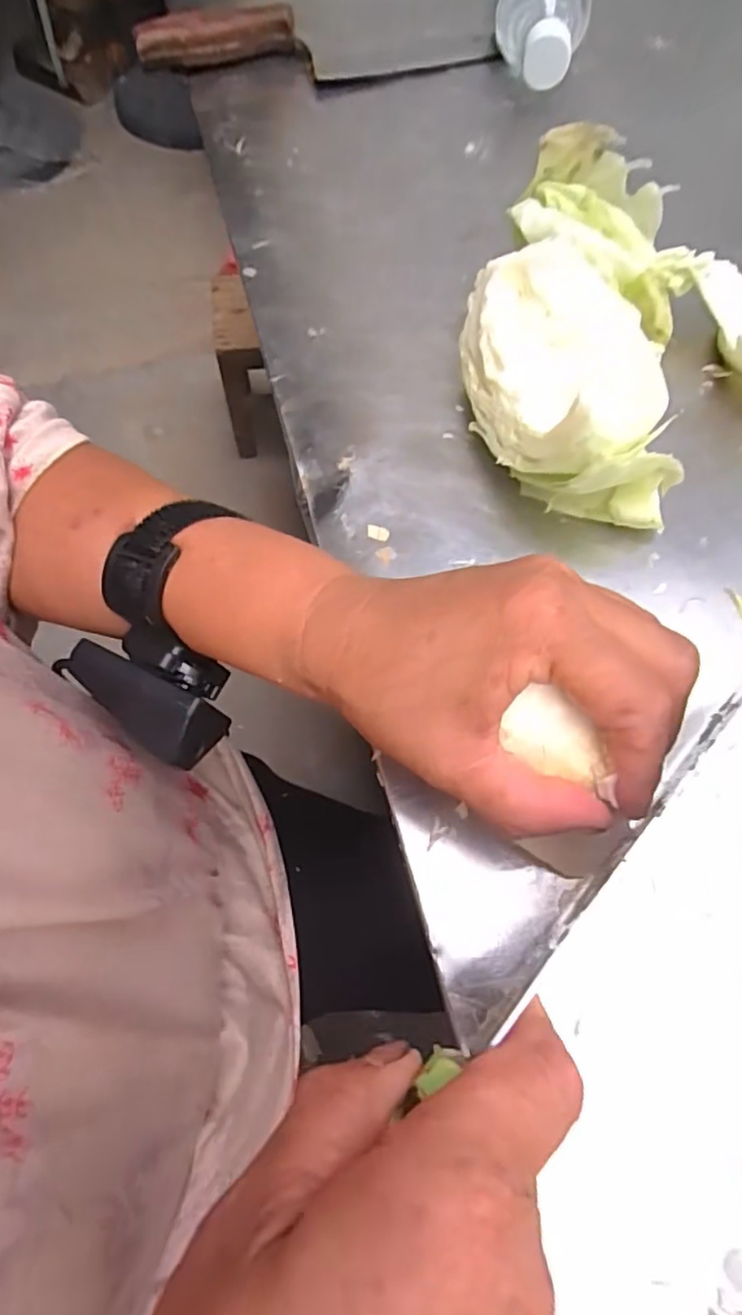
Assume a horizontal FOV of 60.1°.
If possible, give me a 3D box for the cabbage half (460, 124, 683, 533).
[{"bbox_3d":[0.103,-0.160,0.323,0.110,0.064,0.196,11,65,3],"label":"cabbage half"}]

